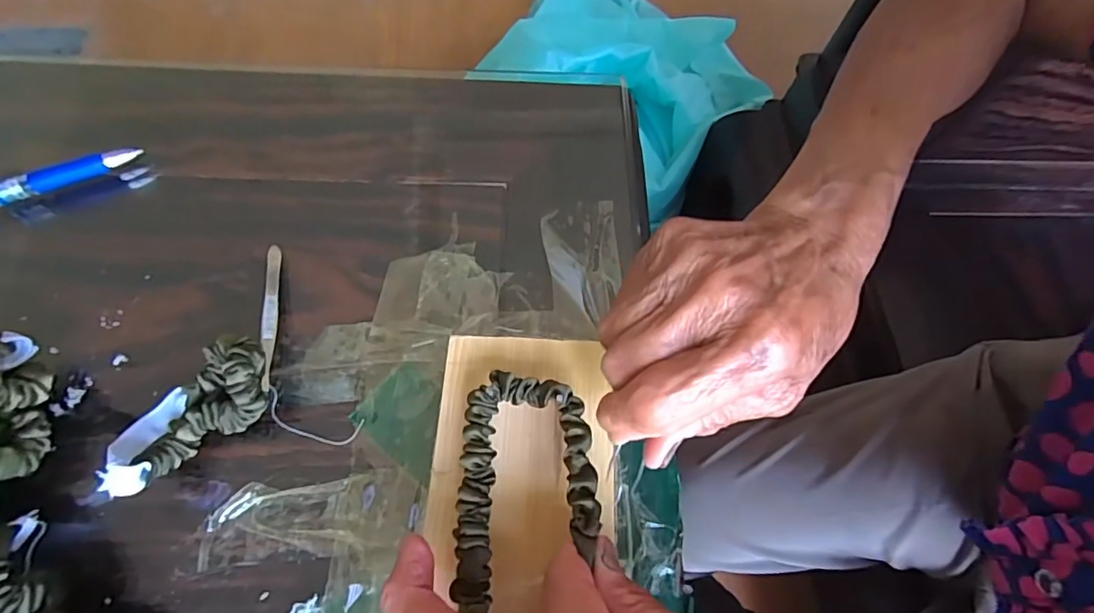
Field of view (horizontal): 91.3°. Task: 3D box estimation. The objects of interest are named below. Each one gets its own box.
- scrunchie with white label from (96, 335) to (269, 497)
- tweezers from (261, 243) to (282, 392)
[{"bbox_3d":[-0.159,0.048,0.243,0.039,0.038,0.073,39,69,15],"label":"scrunchie with white label"},{"bbox_3d":[-0.142,0.004,0.274,0.008,0.008,0.091,-12,53,-8],"label":"tweezers"}]

